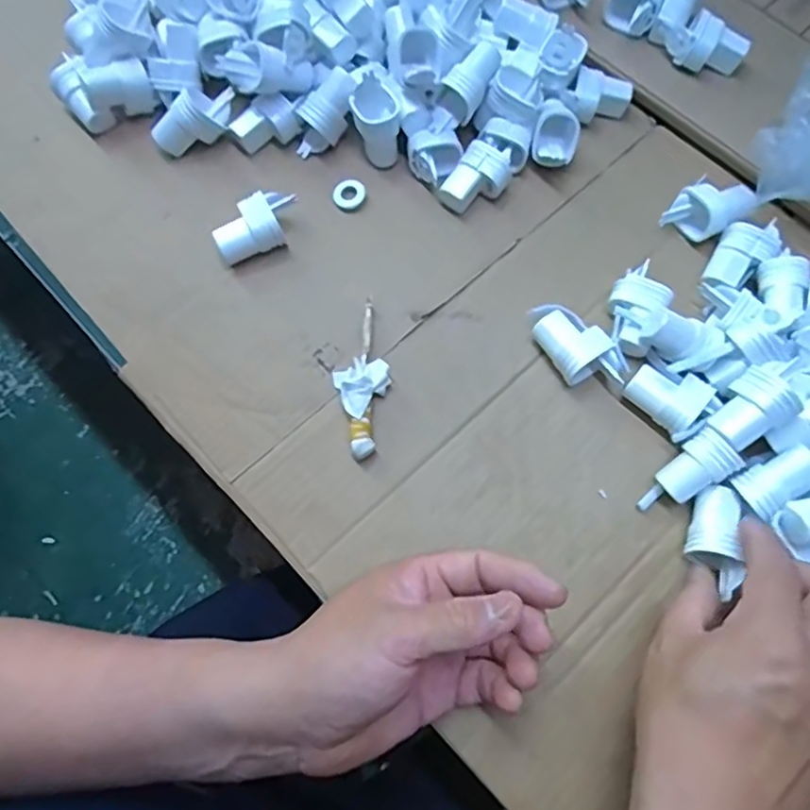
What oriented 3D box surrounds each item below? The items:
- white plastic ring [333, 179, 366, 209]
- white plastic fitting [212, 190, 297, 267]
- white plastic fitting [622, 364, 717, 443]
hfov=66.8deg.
[{"bbox_3d":[-0.040,-0.151,0.439,0.023,0.011,0.022,0,72,-1],"label":"white plastic ring"},{"bbox_3d":[-0.098,-0.120,0.416,0.062,0.030,0.029,-30,75,-10],"label":"white plastic fitting"},{"bbox_3d":[0.165,-0.004,0.384,0.037,0.026,0.048,-40,77,-13],"label":"white plastic fitting"}]

